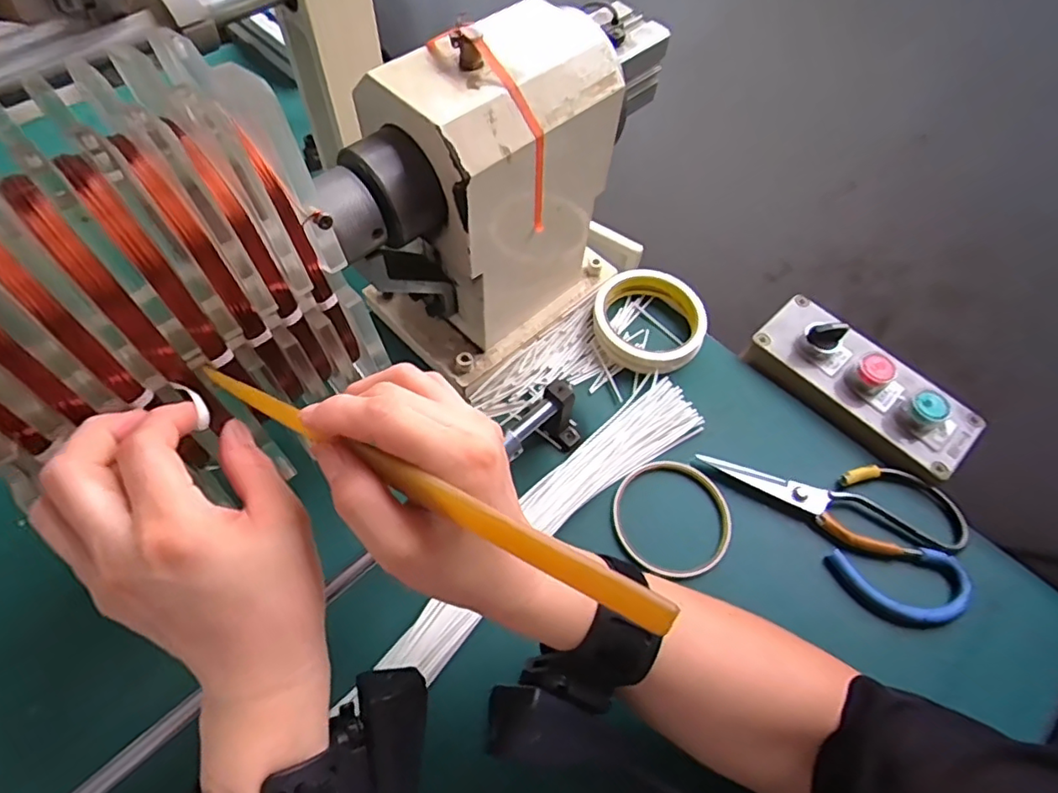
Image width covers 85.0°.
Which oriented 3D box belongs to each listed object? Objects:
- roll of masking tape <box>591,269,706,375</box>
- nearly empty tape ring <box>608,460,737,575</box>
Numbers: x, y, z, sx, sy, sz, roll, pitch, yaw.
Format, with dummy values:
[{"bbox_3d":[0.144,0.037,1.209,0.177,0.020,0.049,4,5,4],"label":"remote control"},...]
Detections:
[{"bbox_3d":[0.101,-0.064,0.477,0.088,0.026,0.089,2,60,-3],"label":"roll of masking tape"},{"bbox_3d":[0.101,0.084,0.406,0.083,0.010,0.083,2,60,-3],"label":"nearly empty tape ring"}]

